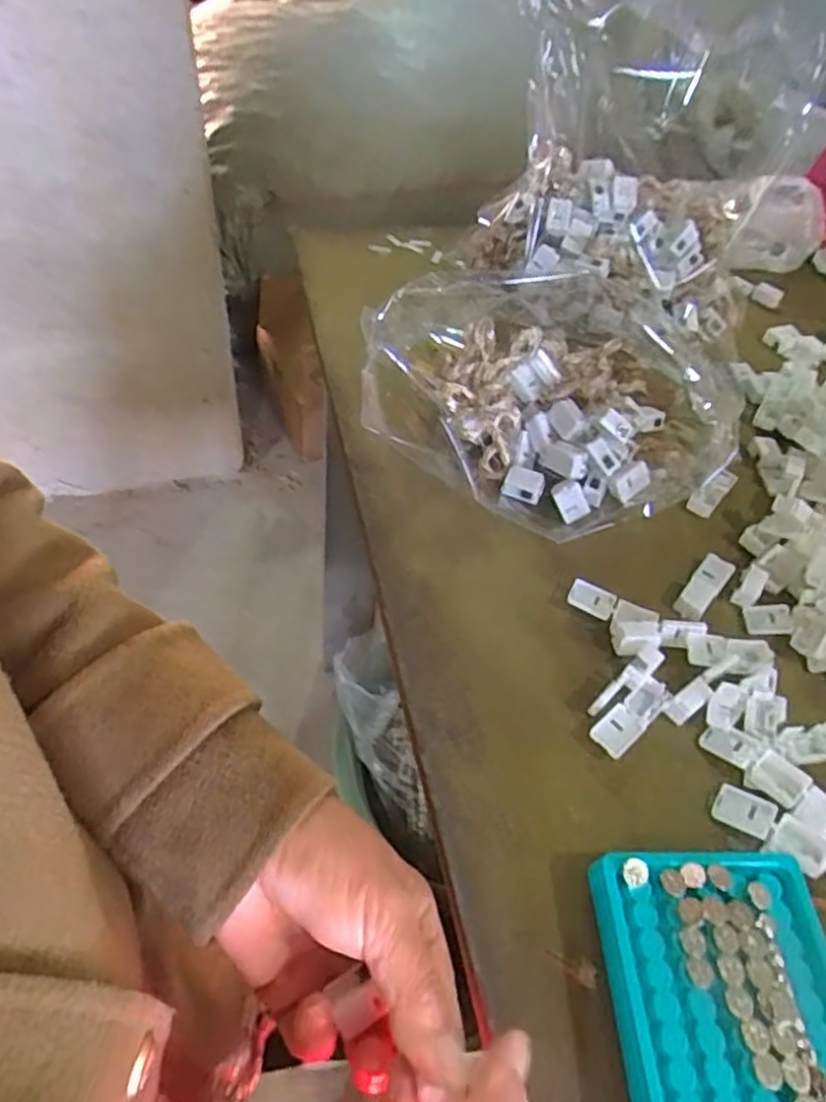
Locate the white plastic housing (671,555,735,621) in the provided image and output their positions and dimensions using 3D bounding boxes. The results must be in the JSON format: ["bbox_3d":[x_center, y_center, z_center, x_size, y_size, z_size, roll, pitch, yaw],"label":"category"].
[{"bbox_3d":[0.188,0.022,0.456,0.019,0.006,0.059,32,58,25],"label":"white plastic housing"}]

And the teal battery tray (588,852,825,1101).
[{"bbox_3d":[0.135,0.194,0.292,0.101,0.020,0.128,-3,51,-1],"label":"teal battery tray"}]

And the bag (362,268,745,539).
[{"bbox_3d":[0.095,-0.114,0.502,0.253,0.080,0.182,4,50,-1],"label":"bag"}]

